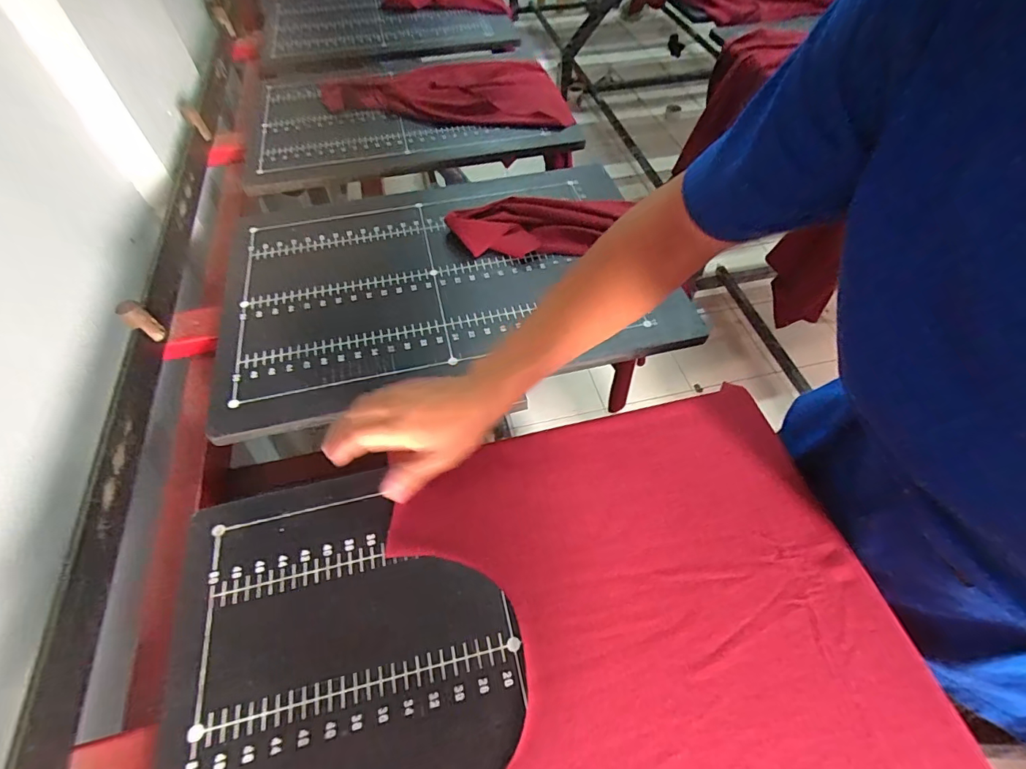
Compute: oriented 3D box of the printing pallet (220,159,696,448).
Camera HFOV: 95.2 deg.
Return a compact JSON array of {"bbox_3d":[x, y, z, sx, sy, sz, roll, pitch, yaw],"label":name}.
[{"bbox_3d":[-0.091,-0.159,0.659,0.593,0.031,0.400,-13,56,-7],"label":"printing pallet"}]

